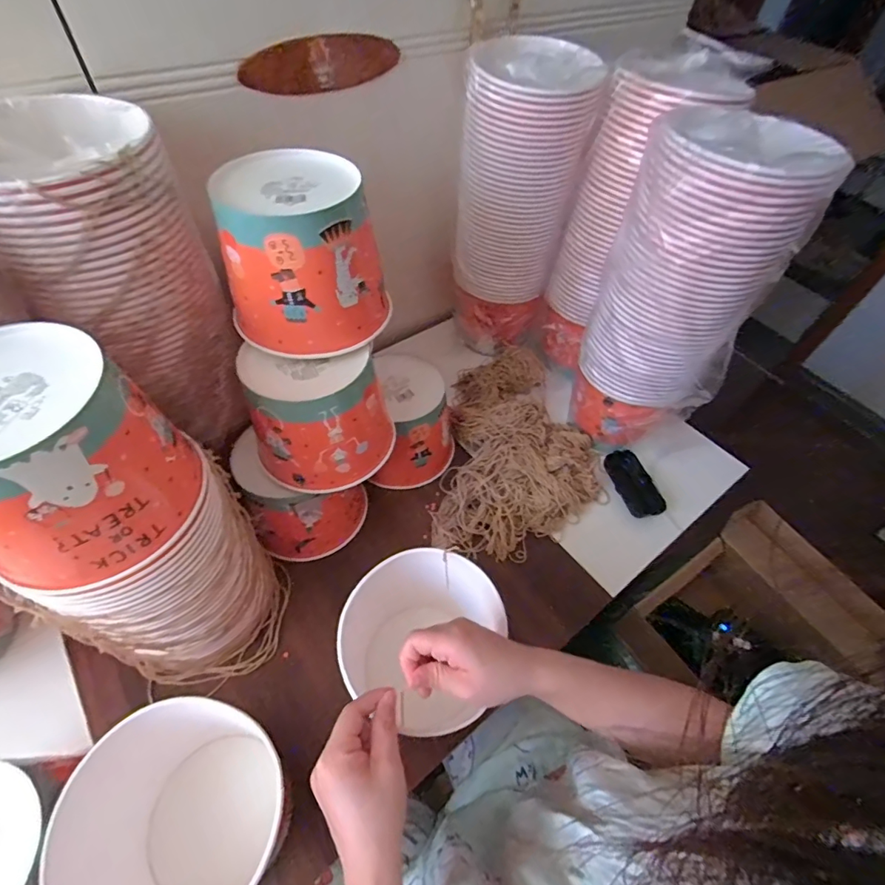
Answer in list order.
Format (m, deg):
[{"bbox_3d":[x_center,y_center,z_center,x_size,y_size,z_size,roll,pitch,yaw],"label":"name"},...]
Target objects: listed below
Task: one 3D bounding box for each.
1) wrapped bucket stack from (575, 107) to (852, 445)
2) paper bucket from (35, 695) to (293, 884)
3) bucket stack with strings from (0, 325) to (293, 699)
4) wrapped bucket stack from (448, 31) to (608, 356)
[{"bbox_3d":[0.277,-0.165,0.576,0.160,0.385,0.144,-10,56,-12],"label":"wrapped bucket stack"},{"bbox_3d":[-0.209,0.320,0.400,0.155,0.148,0.151,29,57,15],"label":"paper bucket"},{"bbox_3d":[-0.271,0.092,0.427,0.159,0.361,0.154,-19,58,-18],"label":"bucket stack with strings"},{"bbox_3d":[0.097,-0.339,0.719,0.159,0.413,0.145,2,54,-3],"label":"wrapped bucket stack"}]

